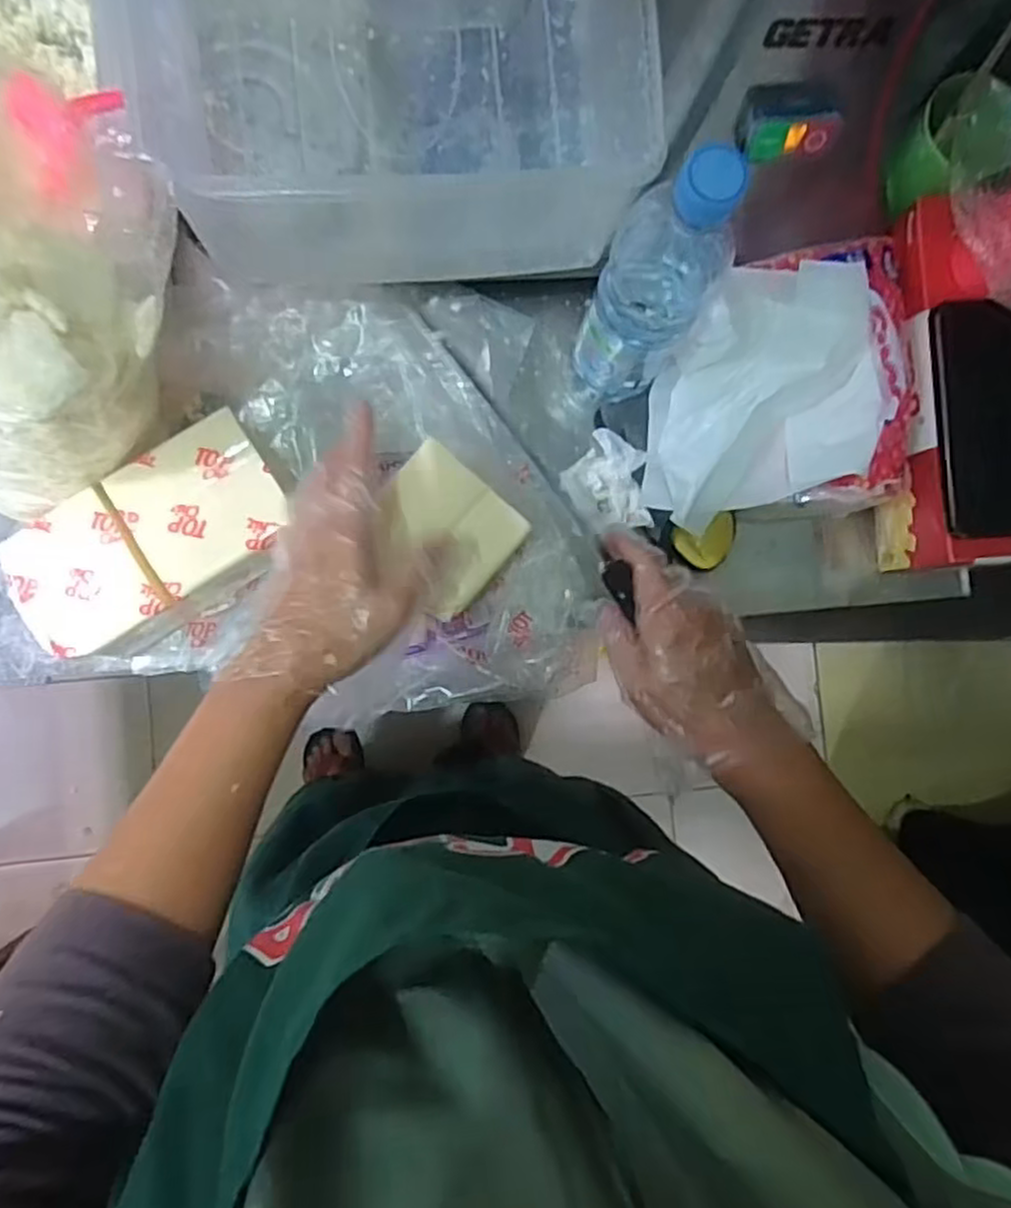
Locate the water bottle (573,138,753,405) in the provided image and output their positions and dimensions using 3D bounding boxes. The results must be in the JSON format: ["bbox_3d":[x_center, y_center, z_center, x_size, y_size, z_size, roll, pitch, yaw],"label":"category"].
[{"bbox_3d":[0.093,-0.198,0.450,0.067,0.232,0.066,0,87,-4],"label":"water bottle"}]

